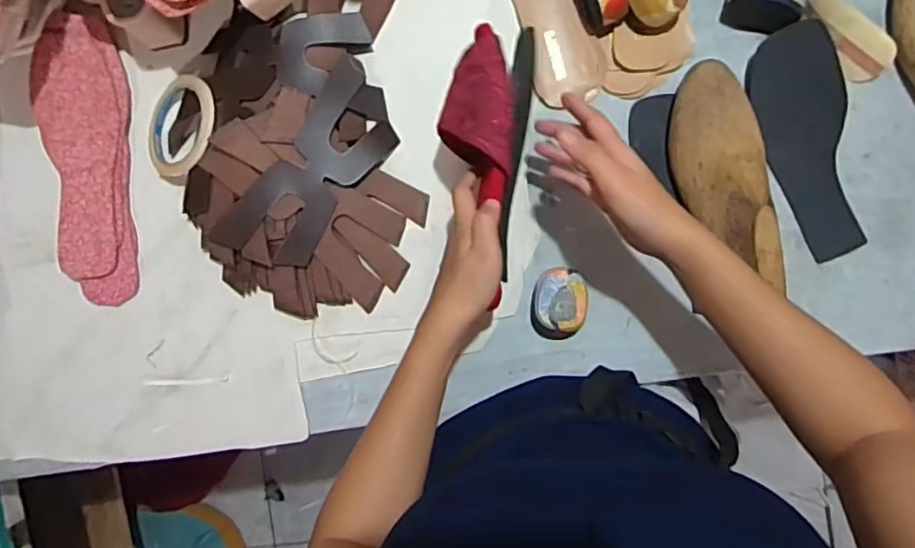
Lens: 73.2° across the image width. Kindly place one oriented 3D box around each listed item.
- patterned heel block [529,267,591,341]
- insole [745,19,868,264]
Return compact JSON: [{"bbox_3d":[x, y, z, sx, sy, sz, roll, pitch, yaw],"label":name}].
[{"bbox_3d":[0.094,0.027,0.566,0.049,0.035,0.064,7,92,6],"label":"patterned heel block"},{"bbox_3d":[0.322,-0.119,0.559,0.080,0.010,0.205,-17,94,5],"label":"insole"}]

